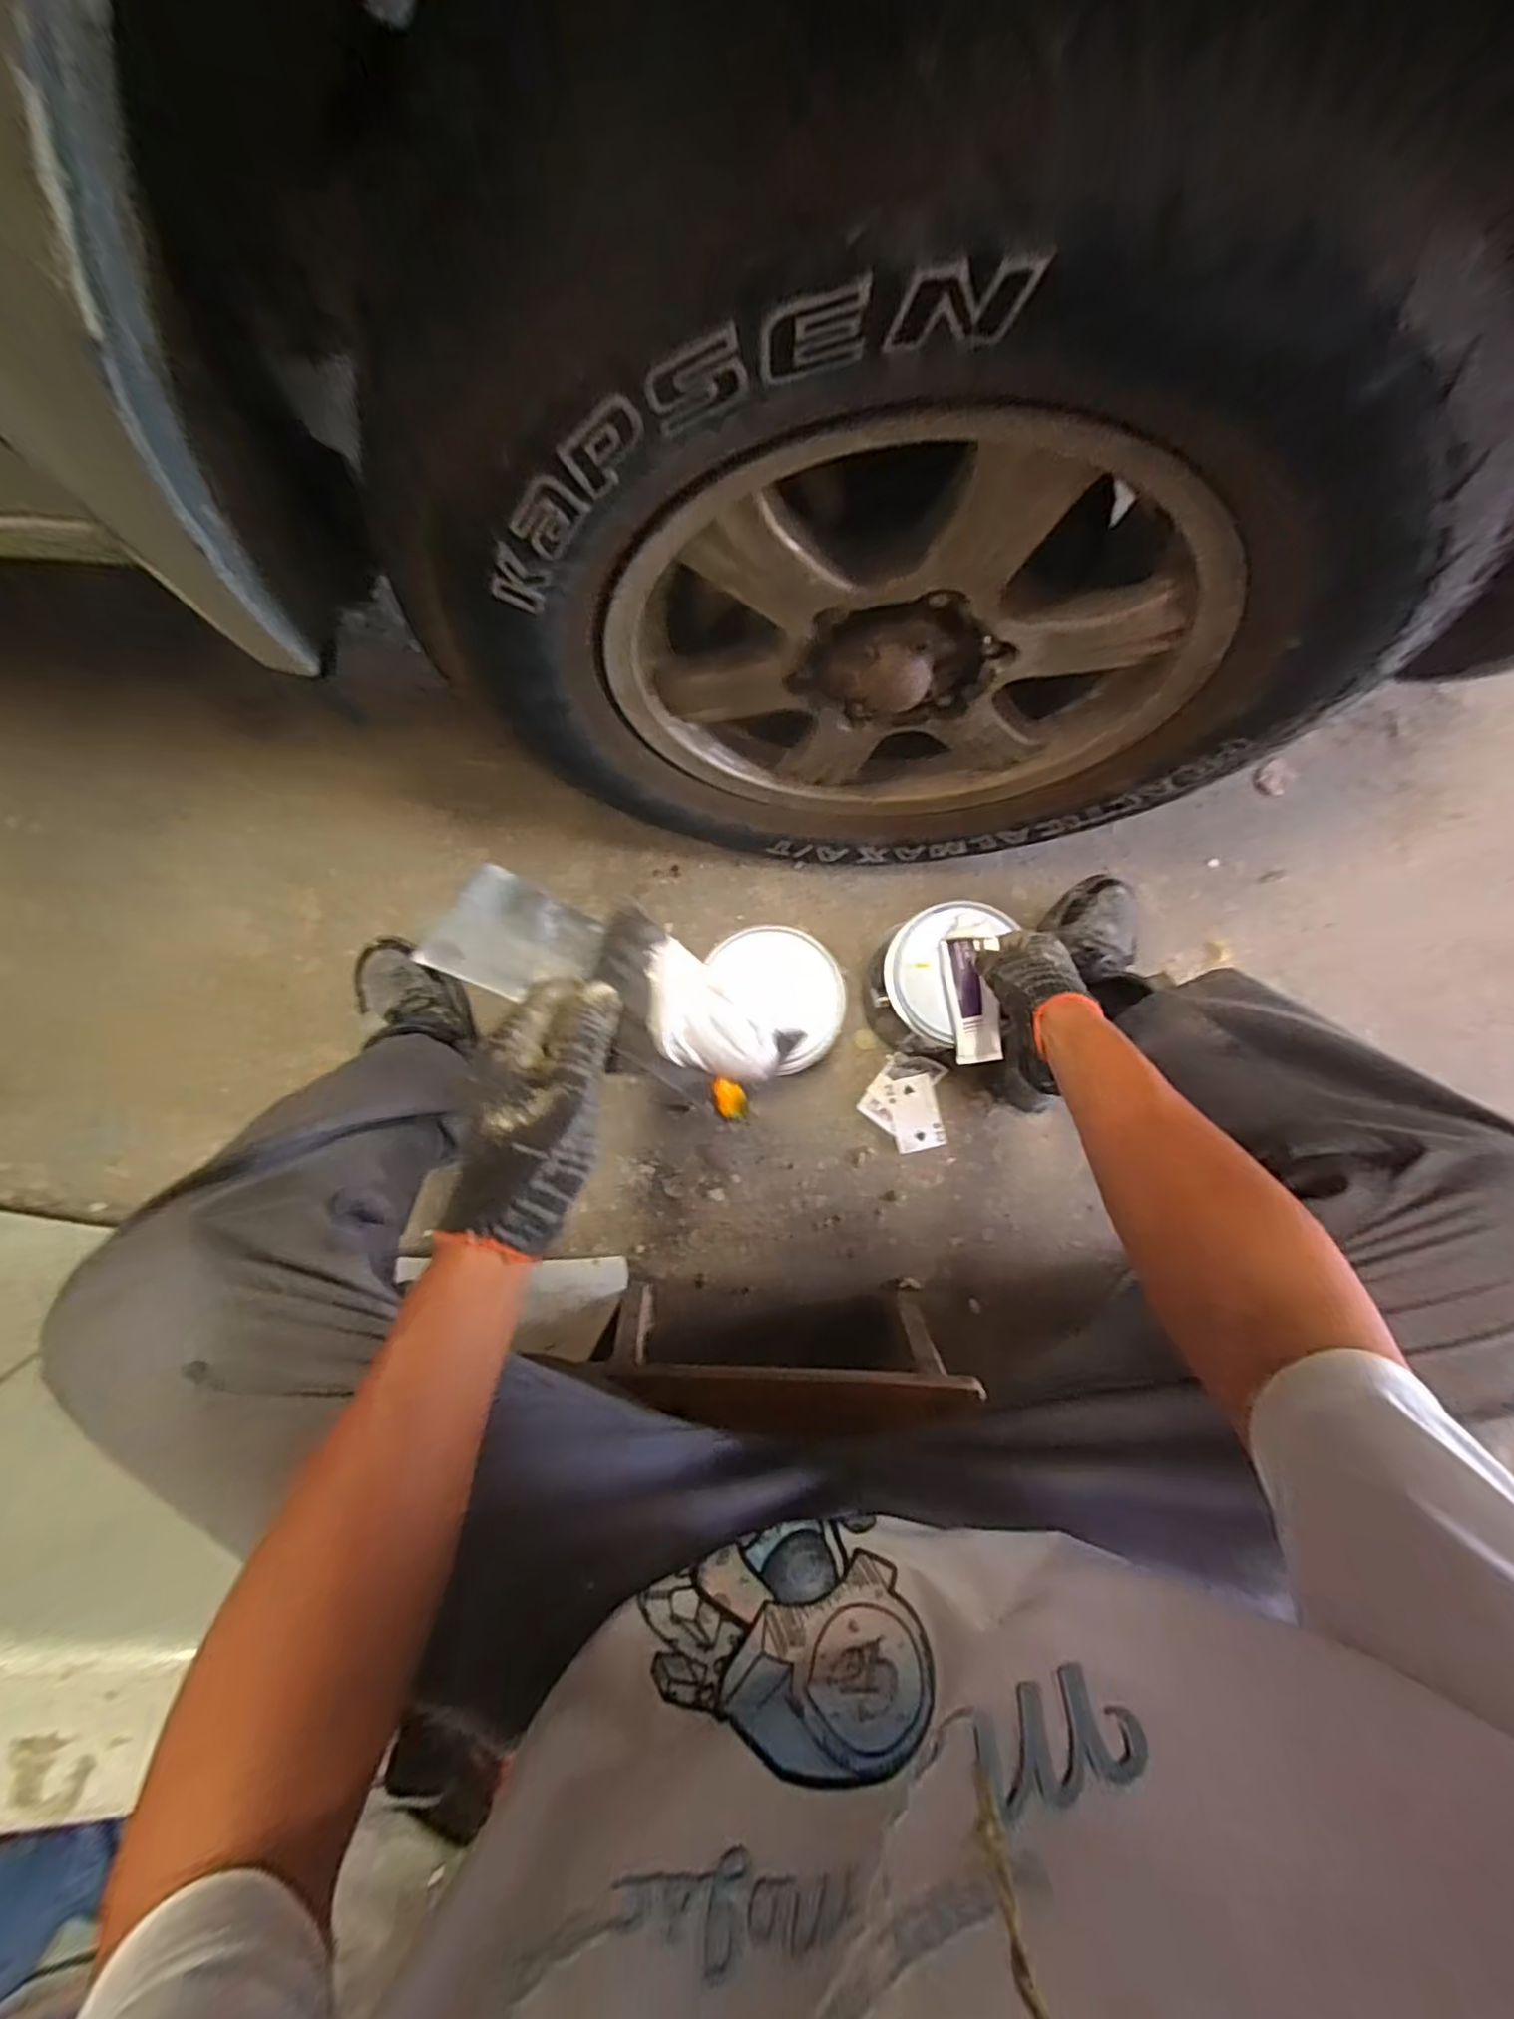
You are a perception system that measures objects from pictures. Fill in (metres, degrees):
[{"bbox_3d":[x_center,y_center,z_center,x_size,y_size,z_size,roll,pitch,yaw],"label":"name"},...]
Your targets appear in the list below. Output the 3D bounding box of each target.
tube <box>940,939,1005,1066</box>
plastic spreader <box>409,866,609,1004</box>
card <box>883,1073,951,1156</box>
[{"bbox_3d":[0.204,-0.009,0.646,0.024,0.044,0.117,-8,88,-40],"label":"tube"},{"bbox_3d":[-0.132,-0.037,0.378,0.077,0.005,0.065,29,68,-7],"label":"plastic spreader"},{"bbox_3d":[0.185,0.121,0.799,0.056,0.004,0.085,-12,83,-1],"label":"card"}]

